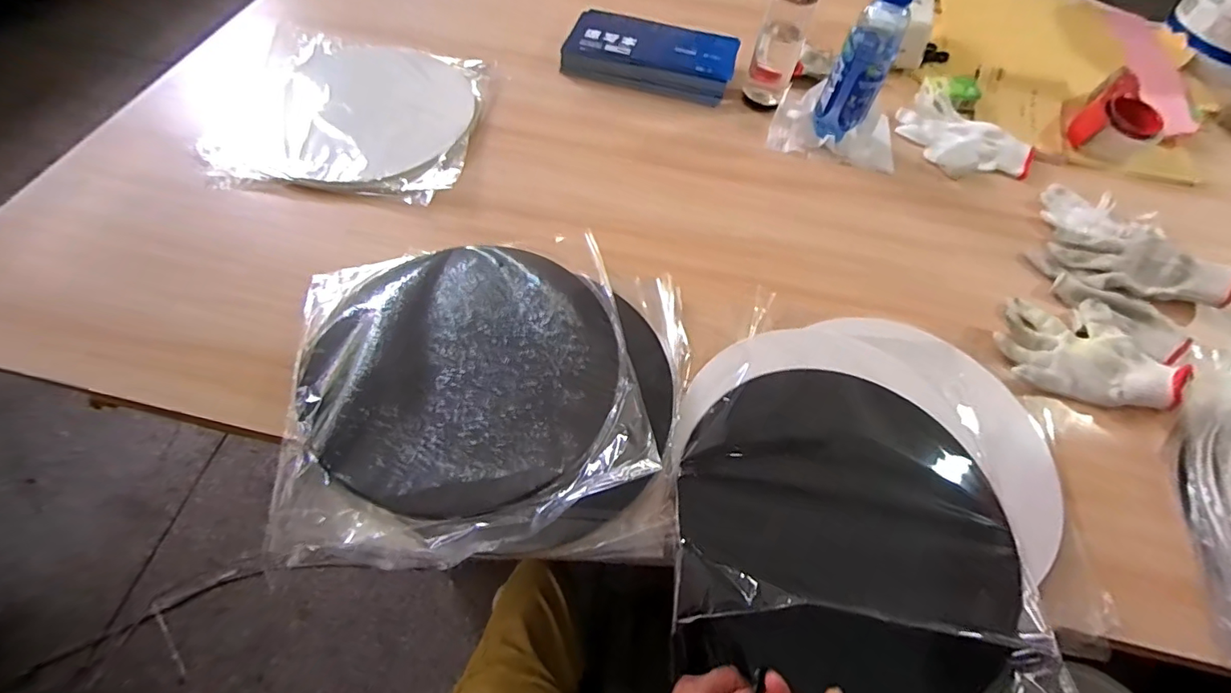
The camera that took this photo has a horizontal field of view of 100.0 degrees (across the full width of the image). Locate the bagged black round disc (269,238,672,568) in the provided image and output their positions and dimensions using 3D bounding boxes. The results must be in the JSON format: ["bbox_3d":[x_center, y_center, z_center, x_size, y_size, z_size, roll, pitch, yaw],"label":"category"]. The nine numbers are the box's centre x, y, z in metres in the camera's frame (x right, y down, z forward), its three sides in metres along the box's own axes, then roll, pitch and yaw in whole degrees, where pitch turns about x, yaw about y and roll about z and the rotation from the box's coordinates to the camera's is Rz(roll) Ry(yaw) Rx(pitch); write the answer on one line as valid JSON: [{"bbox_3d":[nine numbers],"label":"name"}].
[{"bbox_3d":[-0.144,0.027,0.503,0.309,0.030,0.320,-8,59,-9],"label":"bagged black round disc"}]

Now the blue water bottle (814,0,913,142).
[{"bbox_3d":[0.329,-0.372,0.694,0.065,0.194,0.060,-12,60,-12],"label":"blue water bottle"}]

